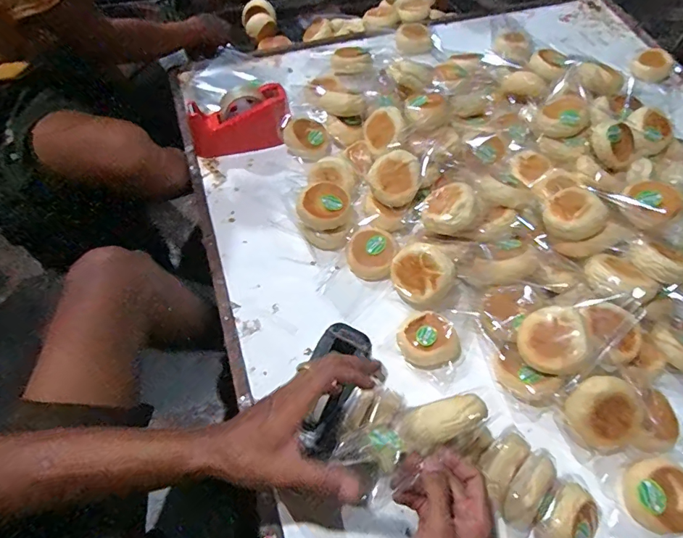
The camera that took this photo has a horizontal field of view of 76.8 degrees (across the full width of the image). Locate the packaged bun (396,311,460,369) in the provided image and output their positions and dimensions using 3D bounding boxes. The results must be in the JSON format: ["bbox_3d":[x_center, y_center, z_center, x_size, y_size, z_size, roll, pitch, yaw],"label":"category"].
[{"bbox_3d":[0.142,0.115,0.681,0.096,0.040,0.089,1,59,-2],"label":"packaged bun"}]

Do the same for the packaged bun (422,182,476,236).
[{"bbox_3d":[0.180,-0.100,0.717,0.092,0.050,0.092,-34,36,20],"label":"packaged bun"}]

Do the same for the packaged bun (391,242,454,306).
[{"bbox_3d":[0.137,0.006,0.717,0.101,0.096,0.048,45,25,18],"label":"packaged bun"}]

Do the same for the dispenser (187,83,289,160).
[{"bbox_3d":[-0.207,-0.301,0.880,0.198,0.101,0.071,-7,60,-6],"label":"dispenser"}]

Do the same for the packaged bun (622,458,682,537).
[{"bbox_3d":[0.436,0.308,0.579,0.098,0.039,0.088,14,60,6],"label":"packaged bun"}]

